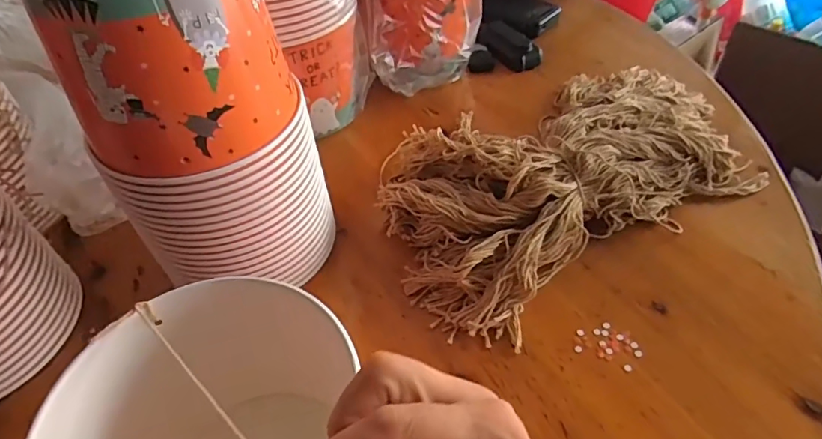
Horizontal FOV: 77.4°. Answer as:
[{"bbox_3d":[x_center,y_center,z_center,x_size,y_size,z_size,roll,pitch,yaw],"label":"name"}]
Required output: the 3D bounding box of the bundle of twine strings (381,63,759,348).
[{"bbox_3d":[0.156,-0.060,0.520,0.412,0.067,0.237,-27,50,-20],"label":"bundle of twine strings"}]

